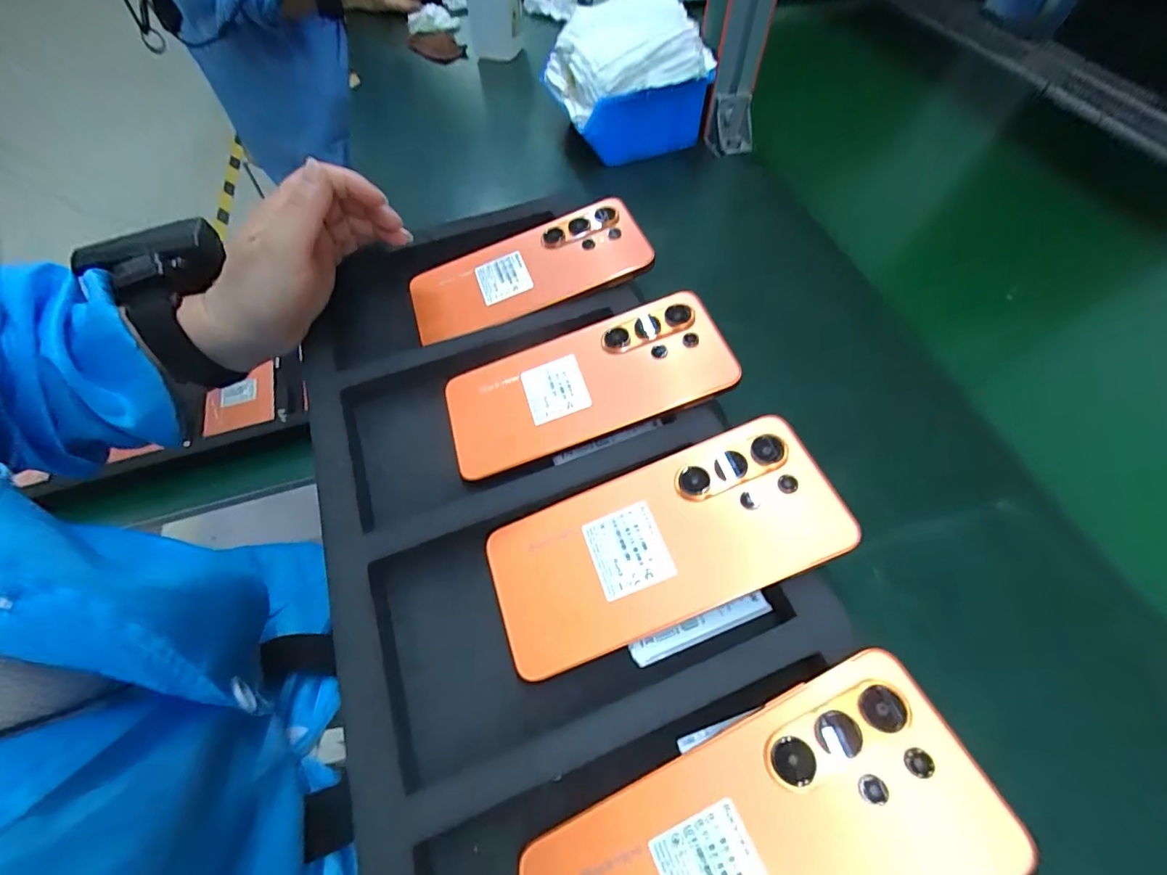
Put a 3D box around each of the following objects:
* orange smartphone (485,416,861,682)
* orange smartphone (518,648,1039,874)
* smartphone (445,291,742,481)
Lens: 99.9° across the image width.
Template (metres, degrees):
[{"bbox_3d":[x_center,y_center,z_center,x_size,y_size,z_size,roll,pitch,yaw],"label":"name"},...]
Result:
[{"bbox_3d":[0.037,0.051,0.243,0.170,0.012,0.077,-23,61,2],"label":"orange smartphone"},{"bbox_3d":[0.064,0.152,0.179,0.167,0.007,0.080,-26,62,-2],"label":"orange smartphone"},{"bbox_3d":[0.001,-0.032,0.295,0.169,0.008,0.076,-20,60,3],"label":"smartphone"}]

